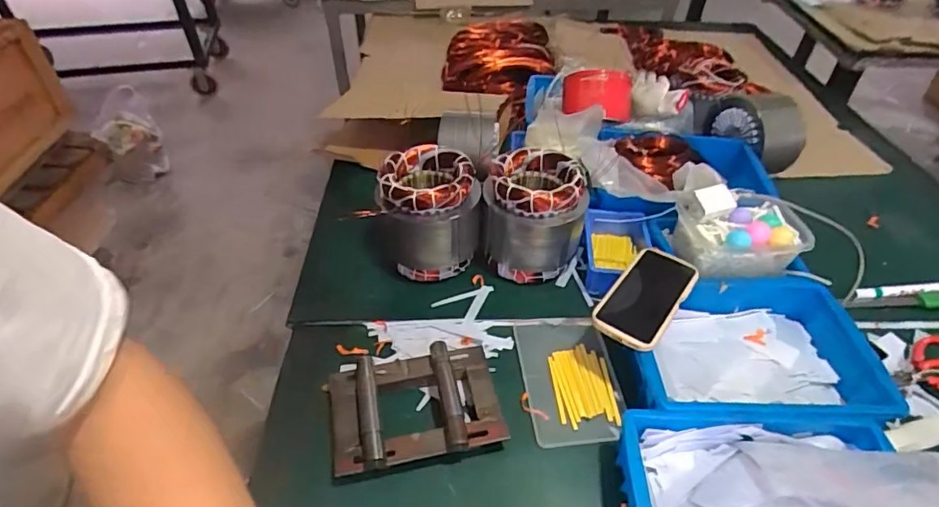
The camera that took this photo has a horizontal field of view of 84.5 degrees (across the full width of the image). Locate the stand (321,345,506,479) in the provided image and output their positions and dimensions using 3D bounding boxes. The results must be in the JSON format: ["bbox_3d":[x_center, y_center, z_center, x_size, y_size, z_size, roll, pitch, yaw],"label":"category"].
[{"bbox_3d":[-0.067,0.179,0.620,0.197,0.041,0.143,-9,45,-10],"label":"stand"}]

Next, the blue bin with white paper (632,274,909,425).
[{"bbox_3d":[0.345,0.130,0.648,0.296,0.084,0.212,-2,44,-3],"label":"blue bin with white paper"}]

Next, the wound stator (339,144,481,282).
[{"bbox_3d":[-0.066,-0.052,0.779,0.149,0.168,0.136,4,44,4],"label":"wound stator"}]

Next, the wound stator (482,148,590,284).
[{"bbox_3d":[0.095,-0.052,0.776,0.145,0.162,0.130,9,45,9],"label":"wound stator"}]

